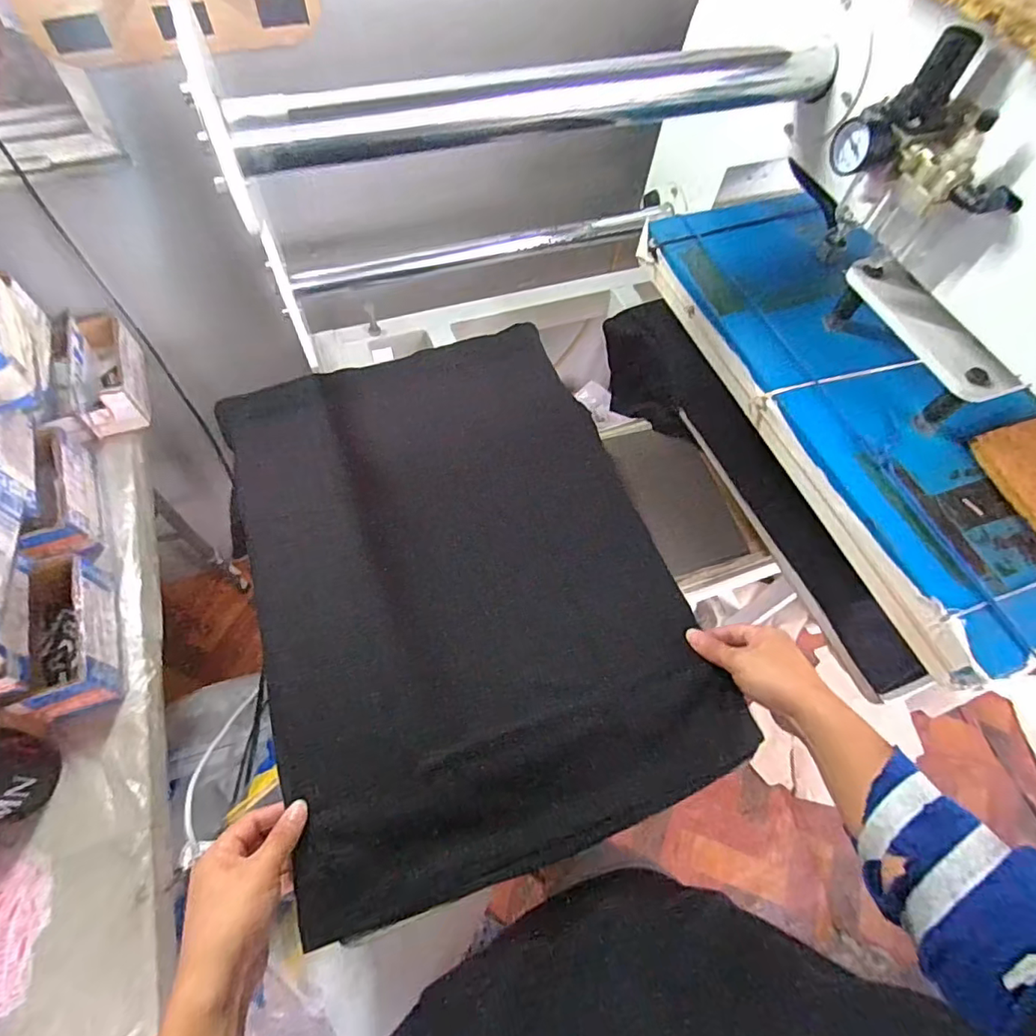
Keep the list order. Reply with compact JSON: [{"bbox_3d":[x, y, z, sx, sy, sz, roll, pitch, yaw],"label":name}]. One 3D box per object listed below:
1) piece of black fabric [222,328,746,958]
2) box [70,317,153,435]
[{"bbox_3d":[-0.070,0.048,0.625,0.422,0.064,0.601,-17,64,-13],"label":"piece of black fabric"},{"bbox_3d":[-0.596,-0.215,0.798,0.081,0.072,0.192,-21,64,-15],"label":"box"}]

